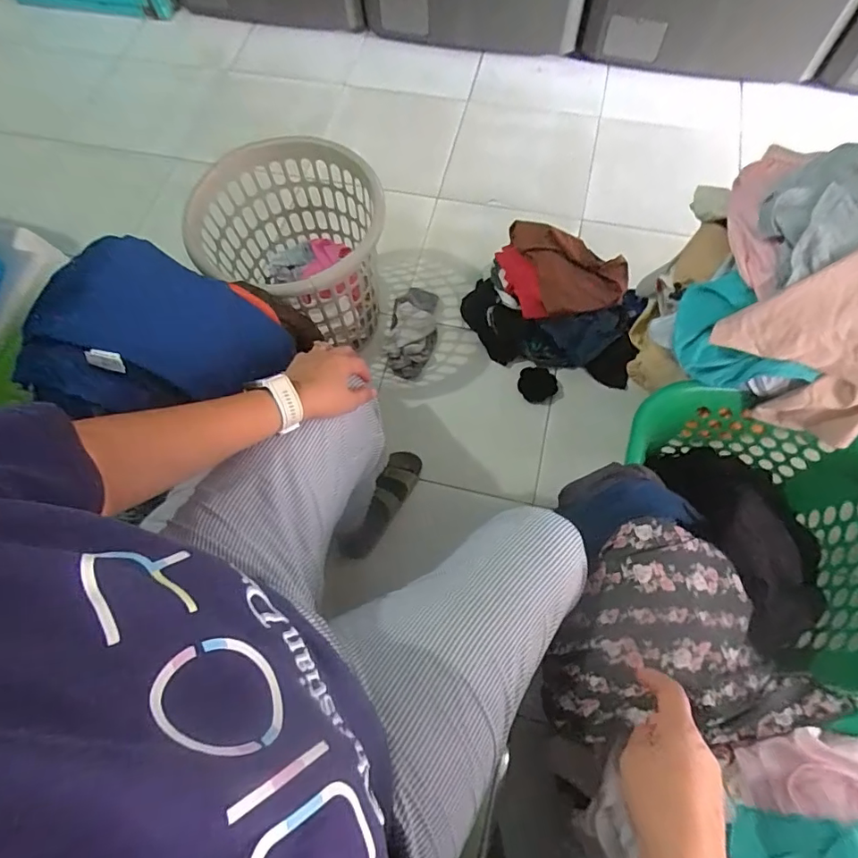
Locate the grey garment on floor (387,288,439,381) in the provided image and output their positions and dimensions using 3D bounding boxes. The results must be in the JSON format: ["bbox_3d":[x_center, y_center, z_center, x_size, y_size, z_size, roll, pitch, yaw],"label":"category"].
[{"bbox_3d":[-0.038,-0.241,1.207,0.111,0.049,0.242,1,69,3],"label":"grey garment on floor"}]

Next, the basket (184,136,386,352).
[{"bbox_3d":[-0.250,-0.356,1.044,0.344,0.317,0.311,22,71,11],"label":"basket"}]

